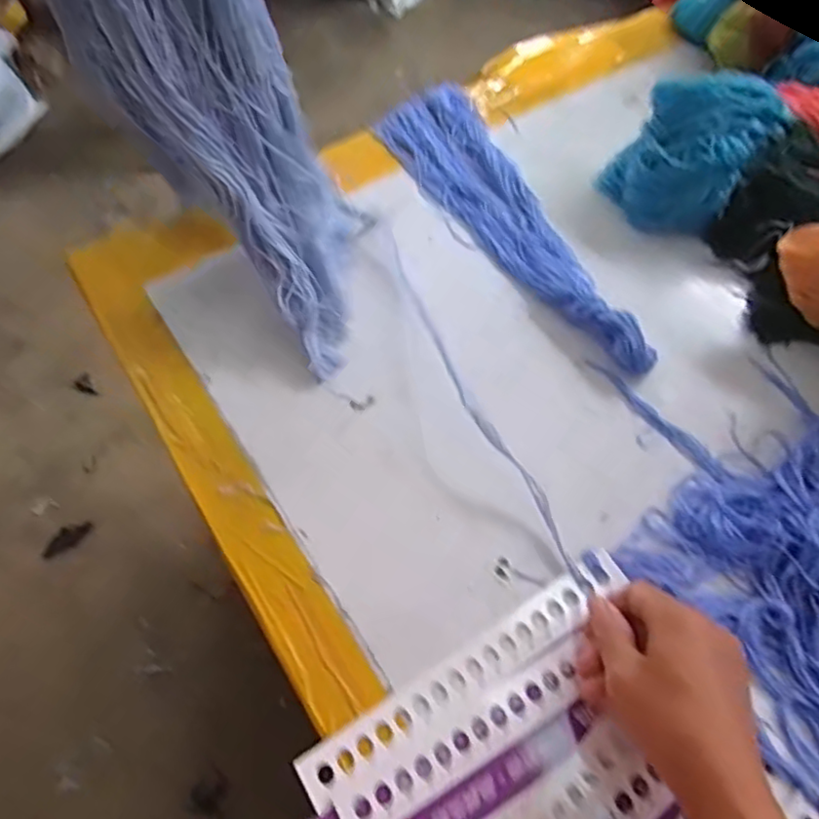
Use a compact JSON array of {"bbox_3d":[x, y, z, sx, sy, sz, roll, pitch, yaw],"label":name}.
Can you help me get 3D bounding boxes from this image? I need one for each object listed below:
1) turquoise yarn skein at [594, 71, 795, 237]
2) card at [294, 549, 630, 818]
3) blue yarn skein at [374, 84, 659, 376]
[{"bbox_3d":[0.267,-0.246,0.596,0.117,0.105,0.117,-1,59,1],"label":"turquoise yarn skein"},{"bbox_3d":[0.054,0.187,0.388,0.234,0.005,0.081,-28,62,-17],"label":"card"},{"bbox_3d":[0.091,-0.194,0.609,0.100,0.030,0.422,-22,61,-11],"label":"blue yarn skein"}]

